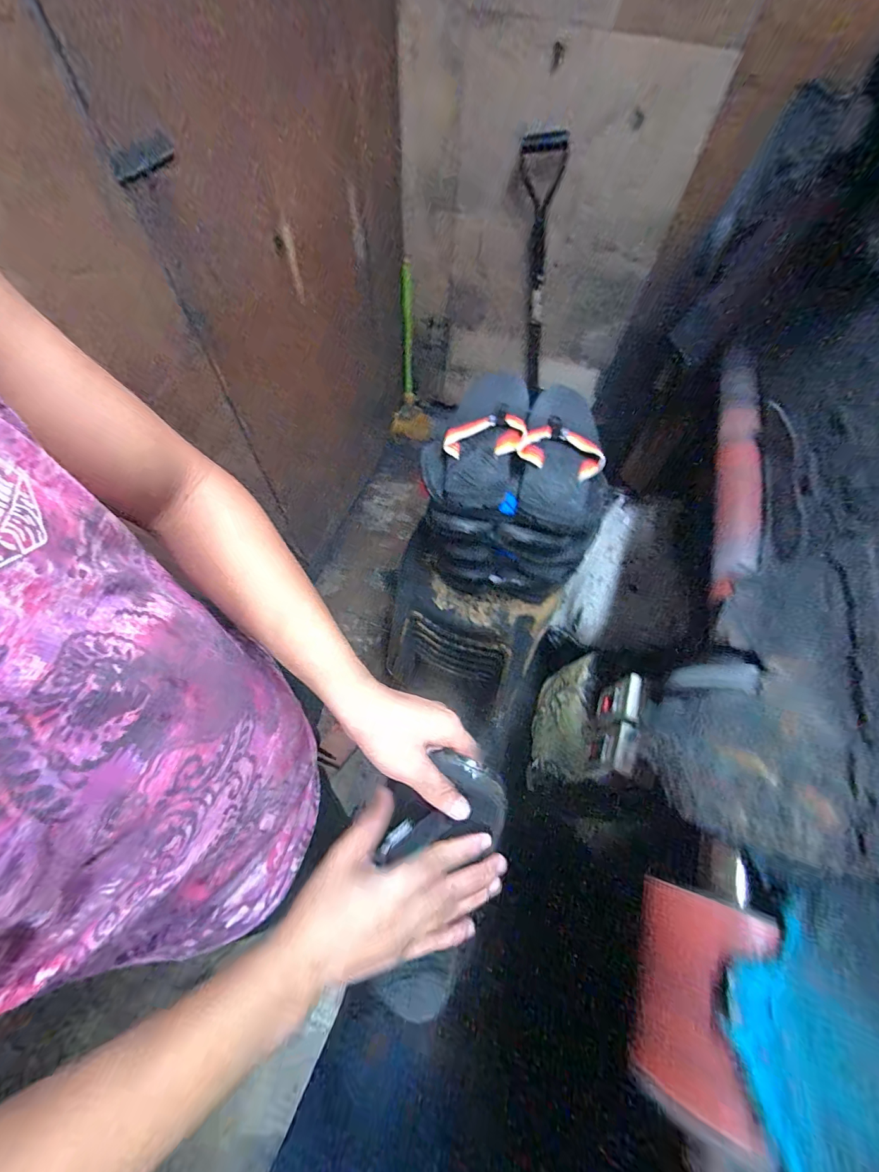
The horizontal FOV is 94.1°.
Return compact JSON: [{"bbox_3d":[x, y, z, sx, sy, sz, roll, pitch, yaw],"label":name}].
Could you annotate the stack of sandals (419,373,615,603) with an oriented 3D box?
[{"bbox_3d":[0.112,-0.138,0.669,0.254,0.236,0.237,14,62,5],"label":"stack of sandals"}]

